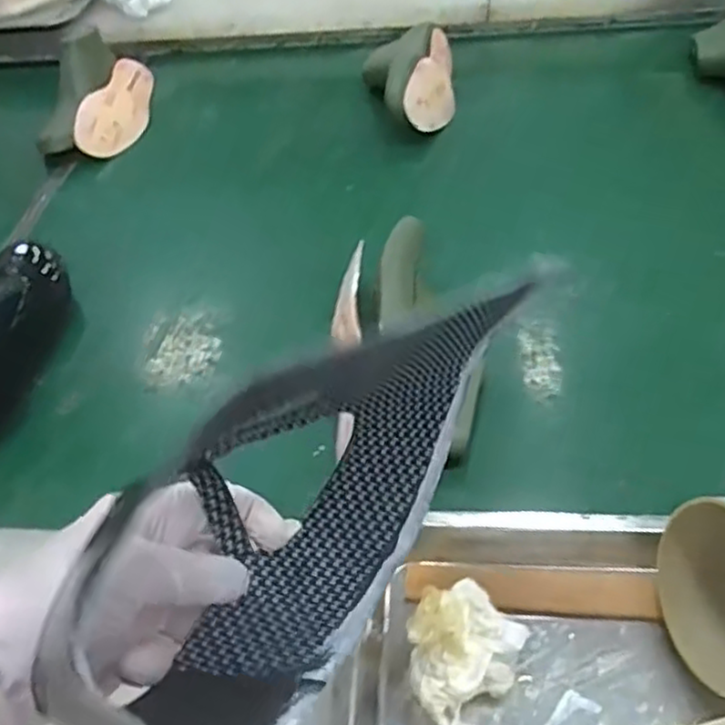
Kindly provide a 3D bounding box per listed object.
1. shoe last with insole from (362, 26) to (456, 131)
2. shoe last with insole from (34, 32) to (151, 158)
[{"bbox_3d":[0.058,-0.358,0.893,0.110,0.076,0.220,-2,46,5],"label":"shoe last with insole"},{"bbox_3d":[-0.350,-0.366,0.940,0.125,0.082,0.258,-9,46,-1],"label":"shoe last with insole"}]

